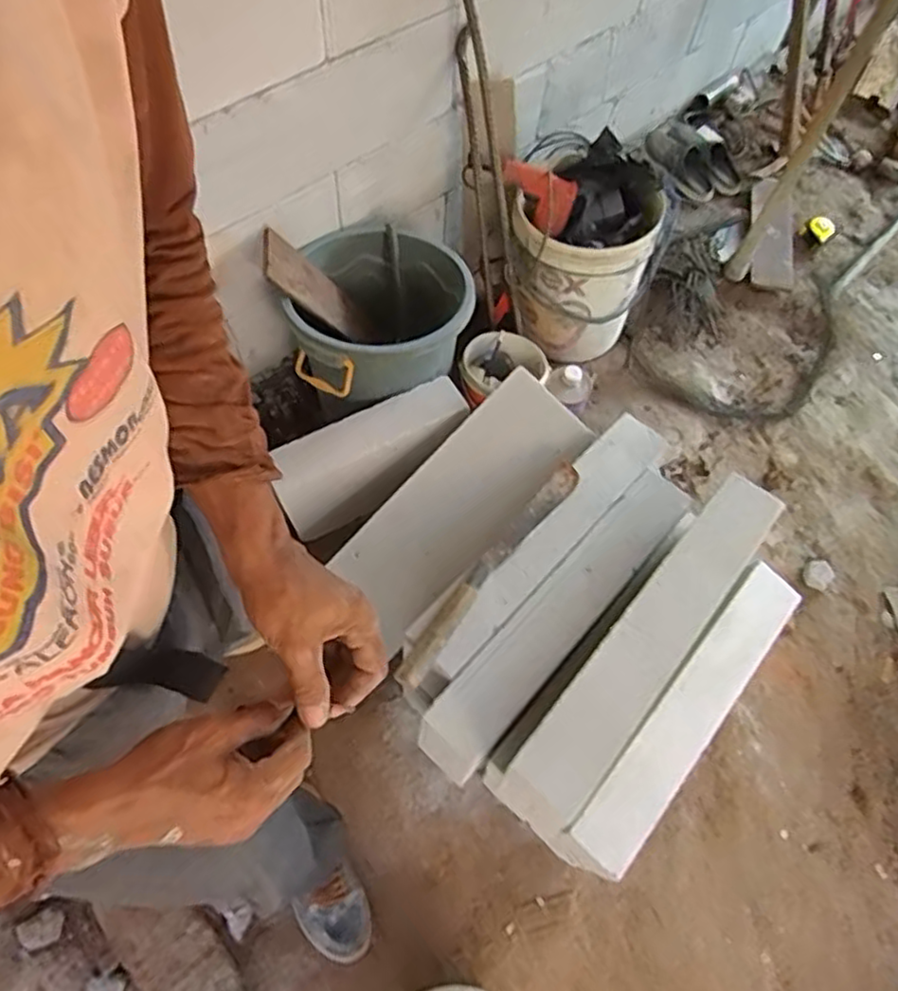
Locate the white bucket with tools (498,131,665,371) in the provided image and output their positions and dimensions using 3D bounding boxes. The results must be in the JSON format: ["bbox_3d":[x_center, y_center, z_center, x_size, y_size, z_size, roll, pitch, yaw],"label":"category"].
[{"bbox_3d":[0.272,-0.535,1.583,0.318,0.429,0.302,1,63,-3],"label":"white bucket with tools"}]

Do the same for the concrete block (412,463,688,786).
[{"bbox_3d":[0.163,0.224,1.135,0.116,0.163,0.558,42,68,17],"label":"concrete block"}]

